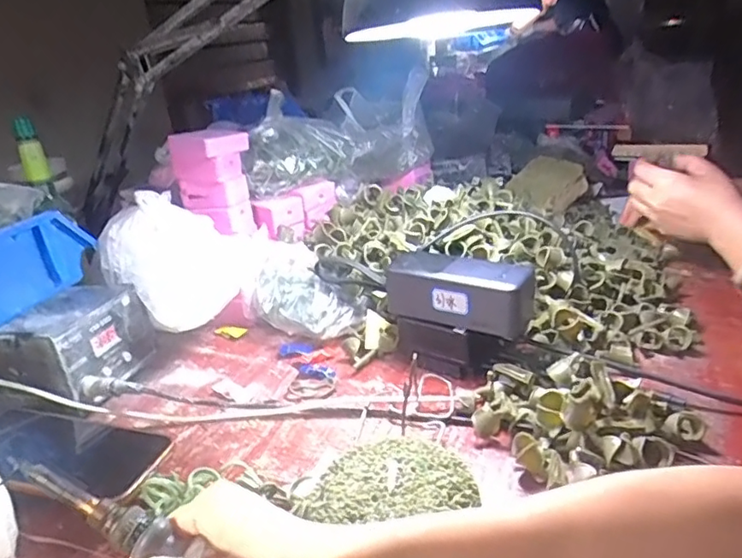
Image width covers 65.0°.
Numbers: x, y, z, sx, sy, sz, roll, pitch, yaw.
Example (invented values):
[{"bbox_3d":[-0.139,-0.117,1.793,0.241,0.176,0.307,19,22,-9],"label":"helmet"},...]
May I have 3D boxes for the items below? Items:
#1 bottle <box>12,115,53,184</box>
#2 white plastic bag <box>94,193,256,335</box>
[{"bbox_3d":[-0.380,-0.145,0.652,0.026,0.068,0.017,-19,28,-29],"label":"bottle"},{"bbox_3d":[-0.199,-0.023,0.610,0.151,0.105,0.109,-15,26,-22],"label":"white plastic bag"}]

